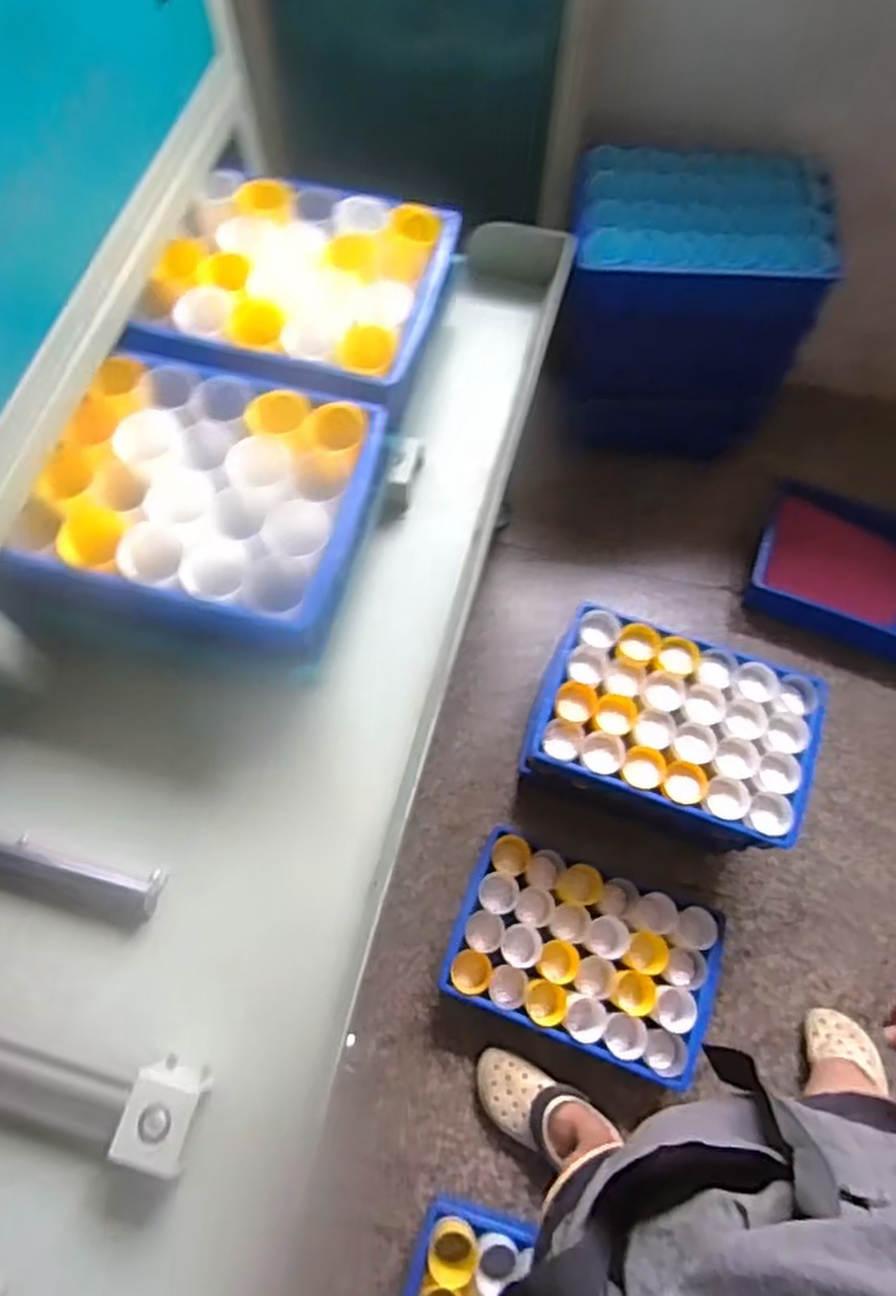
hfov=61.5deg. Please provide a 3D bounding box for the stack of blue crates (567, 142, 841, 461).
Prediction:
[{"bbox_3d":[0.451,-0.654,1.443,0.461,0.432,0.342,7,68,3],"label":"stack of blue crates"}]

